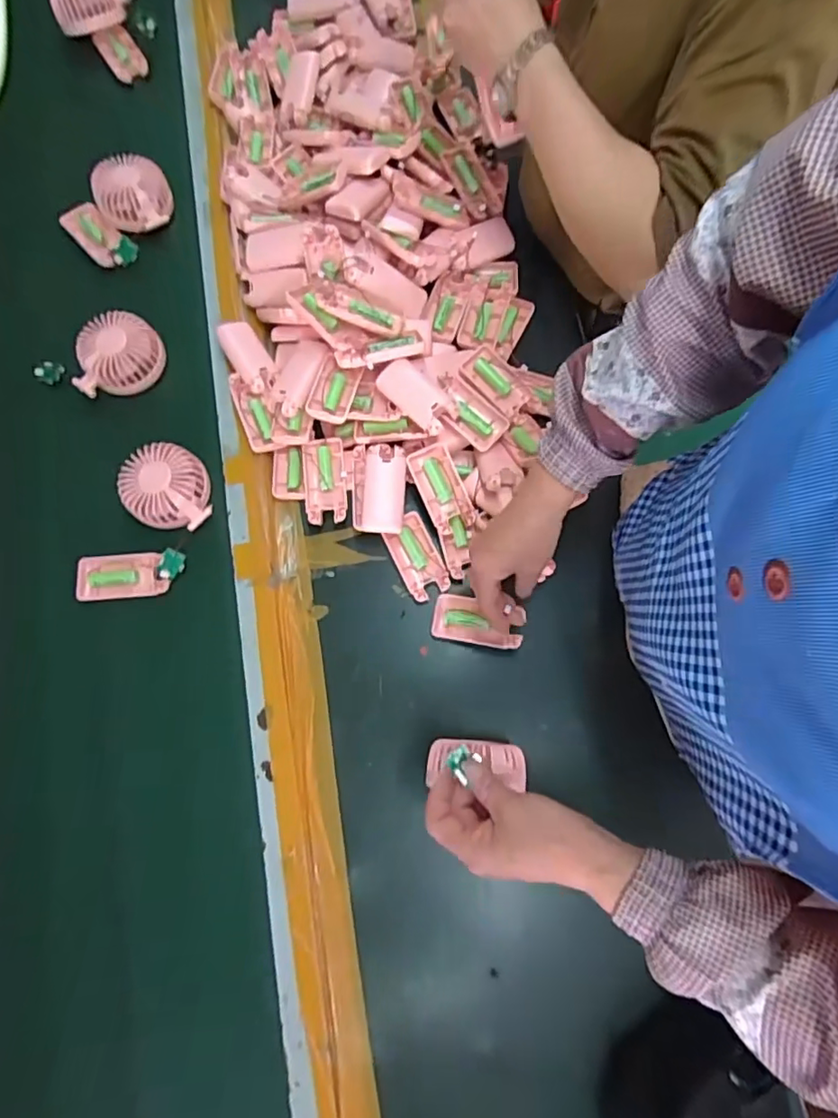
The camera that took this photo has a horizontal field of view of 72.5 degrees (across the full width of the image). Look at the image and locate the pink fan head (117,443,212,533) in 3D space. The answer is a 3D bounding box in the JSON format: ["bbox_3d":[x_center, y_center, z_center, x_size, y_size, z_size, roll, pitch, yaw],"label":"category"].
[{"bbox_3d":[-0.268,-0.077,0.610,0.085,0.037,0.085,-5,77,-2],"label":"pink fan head"}]

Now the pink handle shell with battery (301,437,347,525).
[{"bbox_3d":[-0.103,-0.084,0.630,0.047,0.030,0.095,-4,77,-2],"label":"pink handle shell with battery"}]

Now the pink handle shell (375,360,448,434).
[{"bbox_3d":[-0.001,-0.173,0.608,0.089,0.032,0.048,41,79,8],"label":"pink handle shell"}]

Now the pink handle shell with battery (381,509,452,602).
[{"bbox_3d":[-0.002,-0.002,0.622,0.044,0.014,0.091,-25,79,-7],"label":"pink handle shell with battery"}]

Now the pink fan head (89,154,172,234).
[{"bbox_3d":[-0.352,-0.449,0.703,0.085,0.037,0.087,-7,77,-3],"label":"pink fan head"}]

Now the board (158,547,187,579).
[{"bbox_3d":[-0.258,0.006,0.600,0.025,0.004,0.031,22,91,-27],"label":"board"}]

